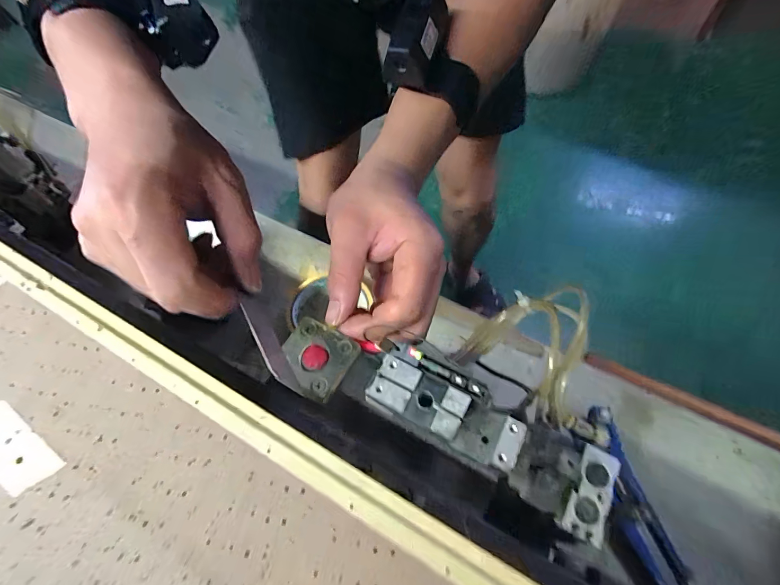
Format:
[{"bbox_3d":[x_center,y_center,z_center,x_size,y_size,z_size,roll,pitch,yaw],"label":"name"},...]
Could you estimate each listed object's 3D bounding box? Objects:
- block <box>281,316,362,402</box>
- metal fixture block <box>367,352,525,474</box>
[{"bbox_3d":[-0.045,0.039,0.220,0.041,0.005,0.040,26,65,16],"label":"block"},{"bbox_3d":[0.029,0.059,0.195,0.078,0.015,0.033,24,64,14],"label":"metal fixture block"}]

